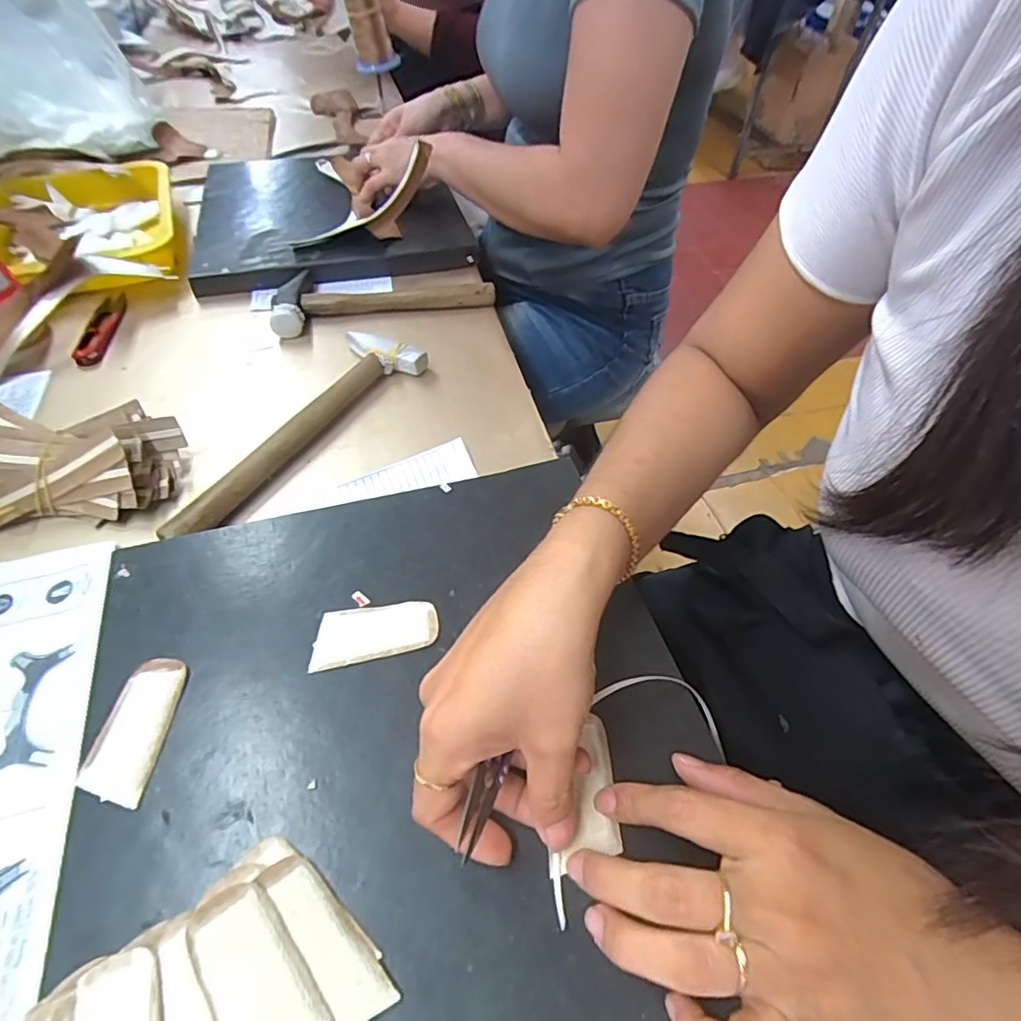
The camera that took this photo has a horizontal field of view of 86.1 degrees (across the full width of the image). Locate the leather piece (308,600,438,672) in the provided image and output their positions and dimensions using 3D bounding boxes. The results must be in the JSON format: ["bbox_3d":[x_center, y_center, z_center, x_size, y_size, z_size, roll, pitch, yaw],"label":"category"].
[{"bbox_3d":[-0.077,0.068,0.310,0.069,0.004,0.032,-11,52,-10],"label":"leather piece"}]

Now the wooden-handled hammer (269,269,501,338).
[{"bbox_3d":[-0.133,-0.229,0.563,0.217,0.025,0.089,-14,53,-12],"label":"wooden-handled hammer"}]

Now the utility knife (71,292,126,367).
[{"bbox_3d":[-0.395,-0.176,0.528,0.027,0.012,0.113,-8,52,-8],"label":"utility knife"}]

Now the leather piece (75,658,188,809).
[{"bbox_3d":[-0.189,0.108,0.275,0.032,0.004,0.069,1,51,-1],"label":"leather piece"}]

